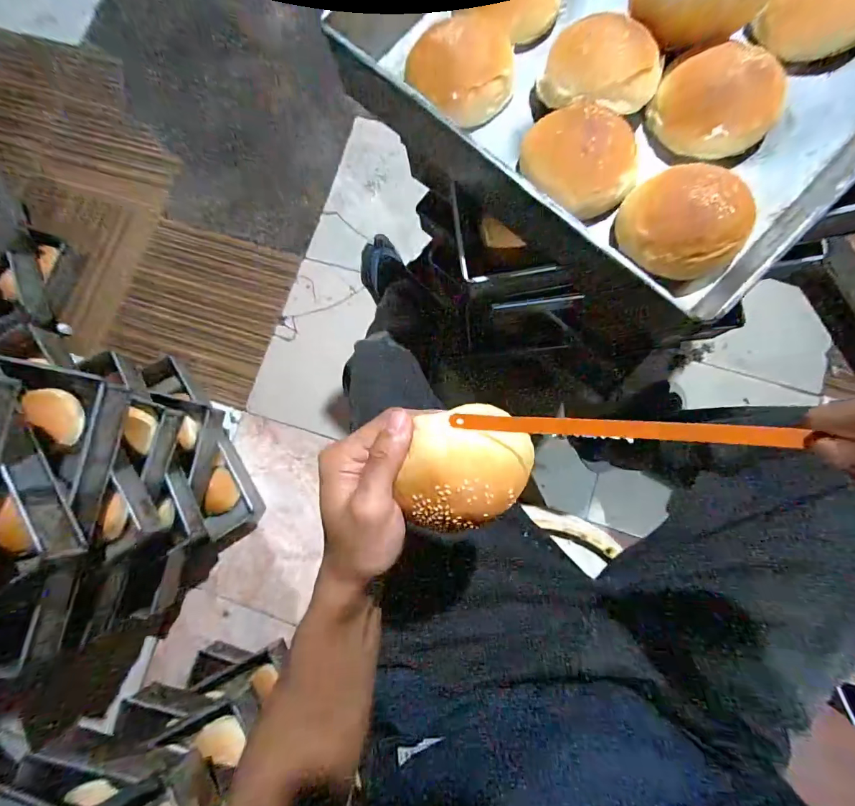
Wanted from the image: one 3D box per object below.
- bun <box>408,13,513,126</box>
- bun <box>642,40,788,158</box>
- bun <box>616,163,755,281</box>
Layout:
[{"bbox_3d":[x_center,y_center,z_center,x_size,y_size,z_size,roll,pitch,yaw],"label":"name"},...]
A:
[{"bbox_3d":[0.032,-0.299,0.372,0.099,0.043,0.076,-3,81,3],"label":"bun"},{"bbox_3d":[0.241,-0.253,0.341,0.088,0.043,0.088,-1,81,3],"label":"bun"},{"bbox_3d":[0.207,-0.145,0.325,0.085,0.043,0.079,-7,81,2],"label":"bun"}]

